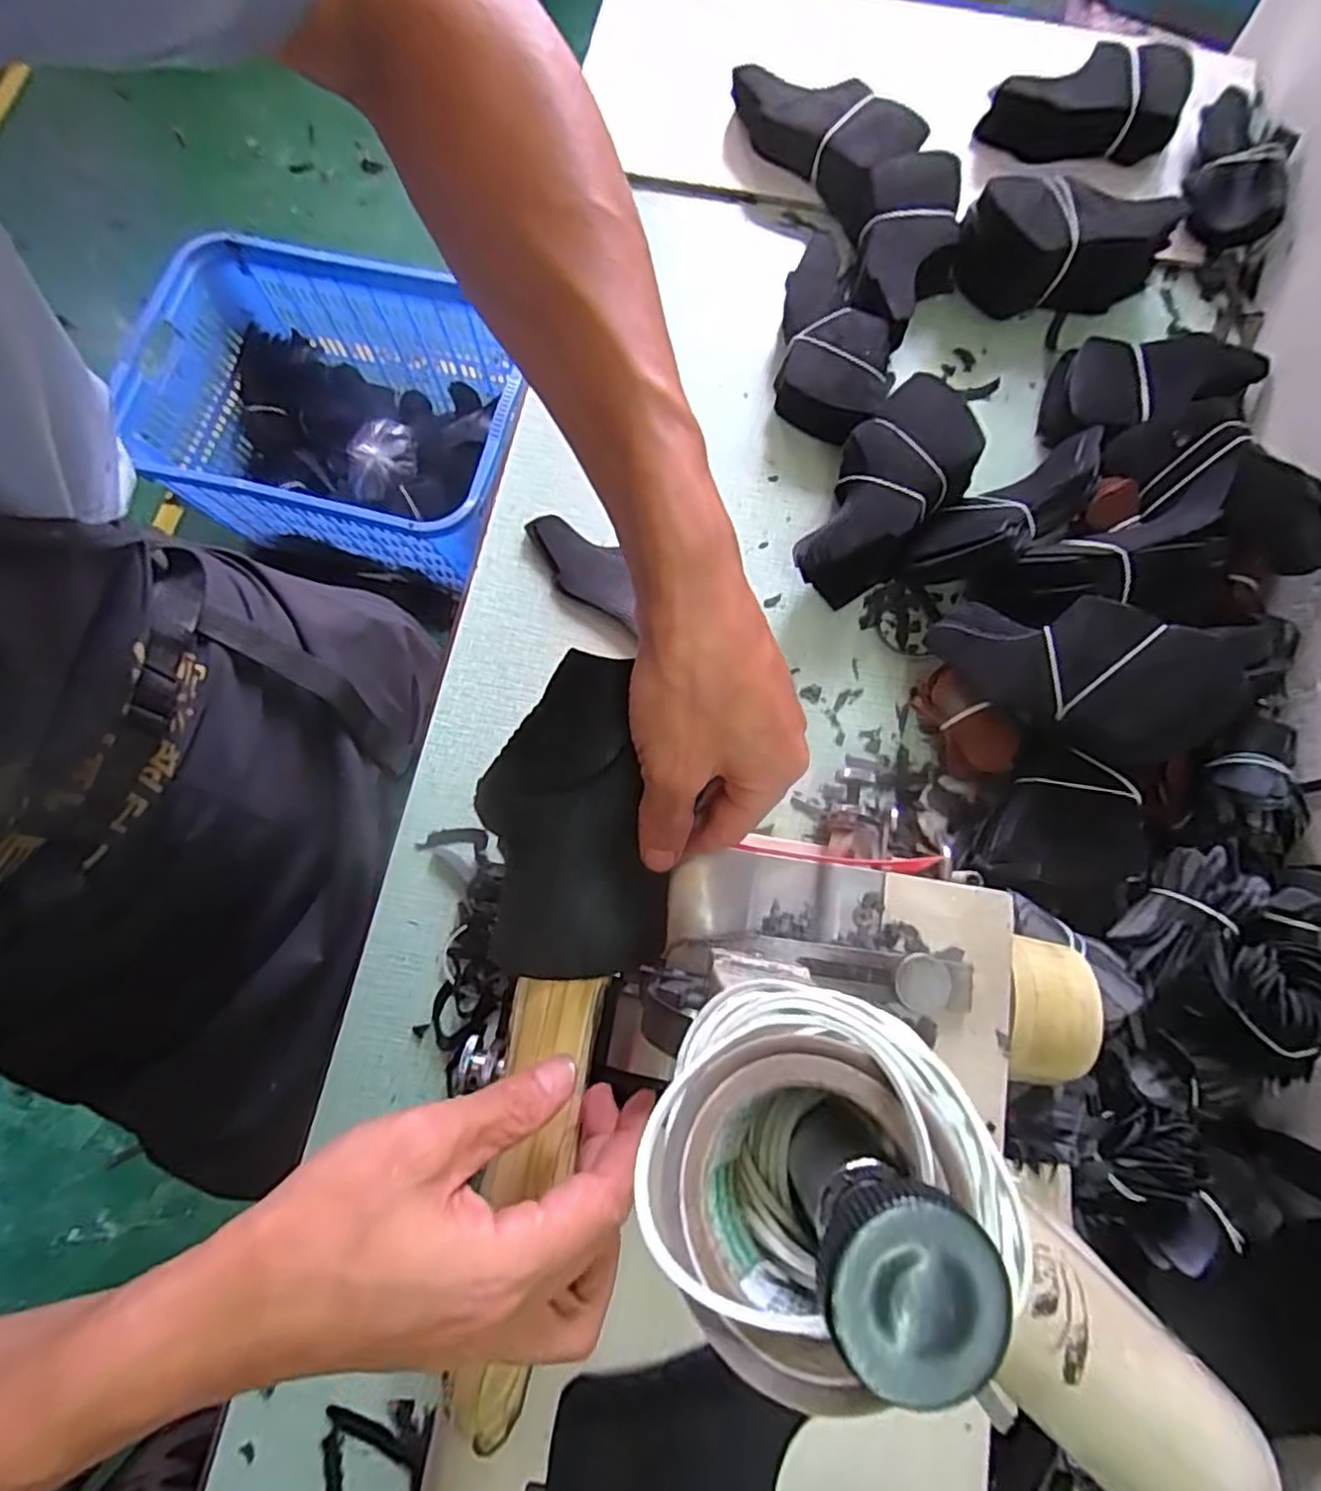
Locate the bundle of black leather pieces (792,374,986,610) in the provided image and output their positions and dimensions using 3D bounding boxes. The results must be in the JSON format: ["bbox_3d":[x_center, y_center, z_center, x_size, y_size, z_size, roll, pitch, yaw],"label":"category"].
[{"bbox_3d":[0.155,-0.173,0.475,0.077,0.060,0.155,40,81,6],"label":"bundle of black leather pieces"}]

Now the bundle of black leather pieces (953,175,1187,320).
[{"bbox_3d":[0.311,-0.383,0.520,0.162,0.057,0.070,6,80,0],"label":"bundle of black leather pieces"}]

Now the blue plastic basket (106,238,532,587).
[{"bbox_3d":[-0.553,-0.557,1.176,0.621,0.285,0.441,10,80,0],"label":"blue plastic basket"}]

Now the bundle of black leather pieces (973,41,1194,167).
[{"bbox_3d":[0.346,-0.528,0.546,0.150,0.058,0.066,5,80,0],"label":"bundle of black leather pieces"}]

